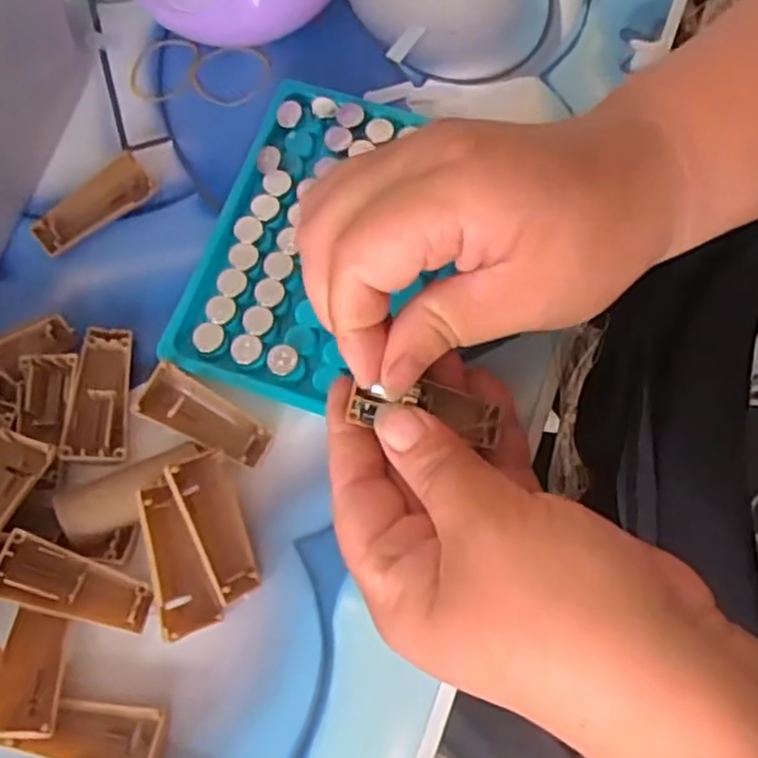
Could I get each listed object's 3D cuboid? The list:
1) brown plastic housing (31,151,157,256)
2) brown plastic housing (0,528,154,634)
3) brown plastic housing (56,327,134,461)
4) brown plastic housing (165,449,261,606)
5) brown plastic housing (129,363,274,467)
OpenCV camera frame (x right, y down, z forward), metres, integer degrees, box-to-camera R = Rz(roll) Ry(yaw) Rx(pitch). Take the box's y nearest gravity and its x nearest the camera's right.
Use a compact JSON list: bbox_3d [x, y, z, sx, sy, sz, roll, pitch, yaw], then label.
[{"bbox_3d":[-0.113,-0.069,0.288,0.050,0.009,0.016,-42,78,-12],"label":"brown plastic housing"},{"bbox_3d":[-0.098,0.067,0.234,0.049,0.006,0.020,25,73,-15],"label":"brown plastic housing"},{"bbox_3d":[-0.101,0.005,0.261,0.021,0.007,0.050,1,73,0],"label":"brown plastic housing"},{"bbox_3d":[-0.055,0.050,0.248,0.018,0.011,0.050,-23,75,-7],"label":"brown plastic housing"},{"bbox_3d":[-0.062,0.013,0.262,0.048,0.011,0.021,23,74,6],"label":"brown plastic housing"}]

